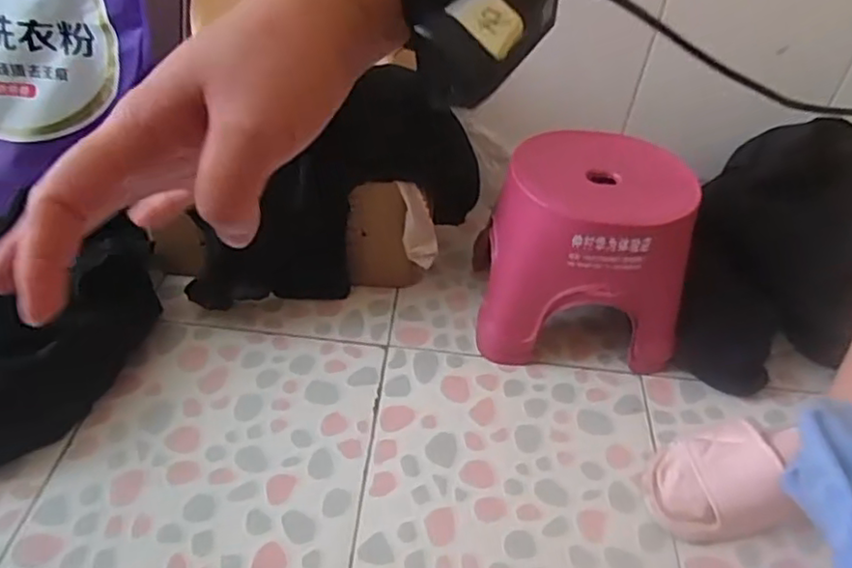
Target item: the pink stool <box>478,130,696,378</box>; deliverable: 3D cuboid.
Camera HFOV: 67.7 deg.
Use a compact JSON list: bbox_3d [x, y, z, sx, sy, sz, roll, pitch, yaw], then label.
[{"bbox_3d":[0.178,-0.041,0.750,0.214,0.220,0.184,3,43,-2],"label":"pink stool"}]

